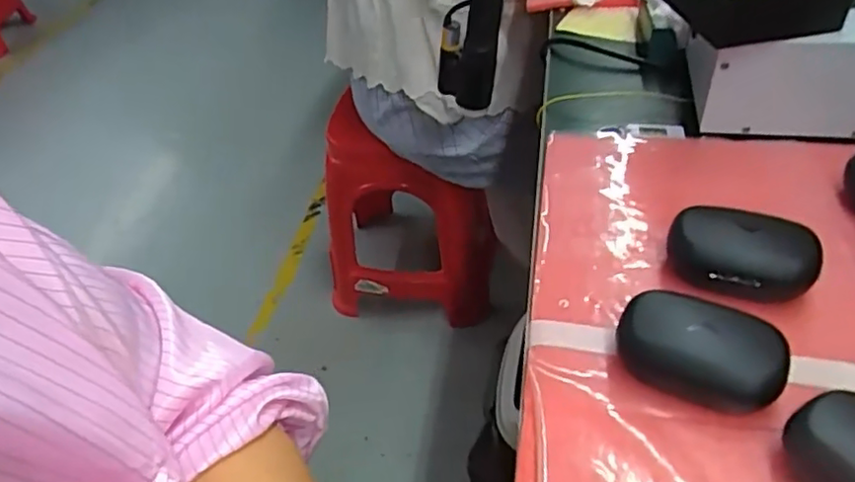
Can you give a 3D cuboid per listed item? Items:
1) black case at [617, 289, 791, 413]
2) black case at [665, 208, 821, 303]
[{"bbox_3d":[0.150,0.058,0.345,0.085,0.038,0.055,15,47,23],"label":"black case"},{"bbox_3d":[0.197,0.011,0.395,0.085,0.040,0.054,11,45,19],"label":"black case"}]

